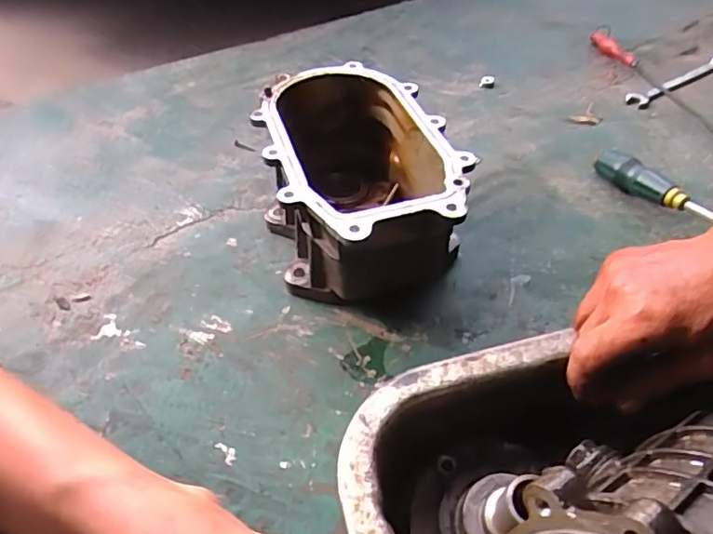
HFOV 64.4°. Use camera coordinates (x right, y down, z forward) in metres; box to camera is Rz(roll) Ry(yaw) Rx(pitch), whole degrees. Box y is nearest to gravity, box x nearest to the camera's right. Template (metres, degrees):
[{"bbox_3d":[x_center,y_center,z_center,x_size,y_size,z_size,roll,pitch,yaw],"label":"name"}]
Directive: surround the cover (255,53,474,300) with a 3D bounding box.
[{"bbox_3d":[-0.002,-0.084,0.576,0.171,0.129,0.282,-13,46,-12],"label":"cover"}]

